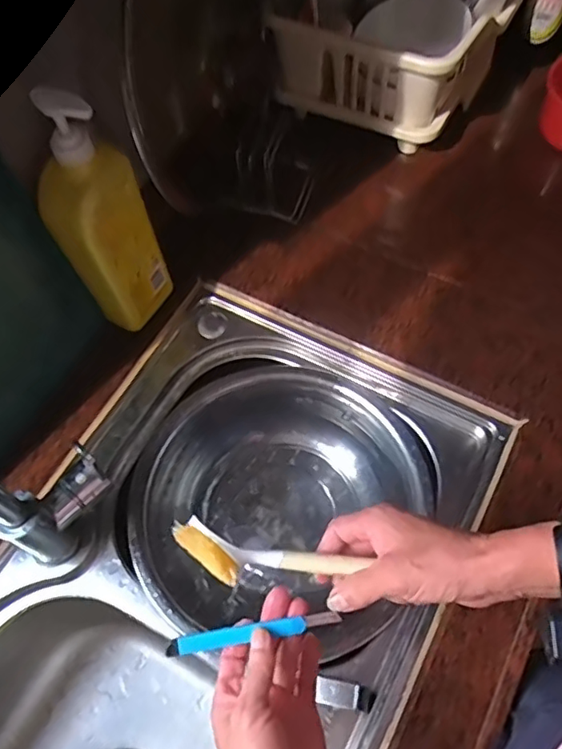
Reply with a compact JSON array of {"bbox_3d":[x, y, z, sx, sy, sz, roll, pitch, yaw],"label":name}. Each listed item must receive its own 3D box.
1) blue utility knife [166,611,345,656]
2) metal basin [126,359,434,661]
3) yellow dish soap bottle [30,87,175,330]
[{"bbox_3d":[-0.021,0.202,0.458,0.136,0.010,0.013,-9,62,-5],"label":"blue utility knife"},{"bbox_3d":[-0.001,0.143,0.673,0.315,0.093,0.295,-1,62,2],"label":"metal basin"},{"bbox_3d":[-0.185,-0.156,0.595,0.066,0.262,0.084,30,68,17],"label":"yellow dish soap bottle"}]

